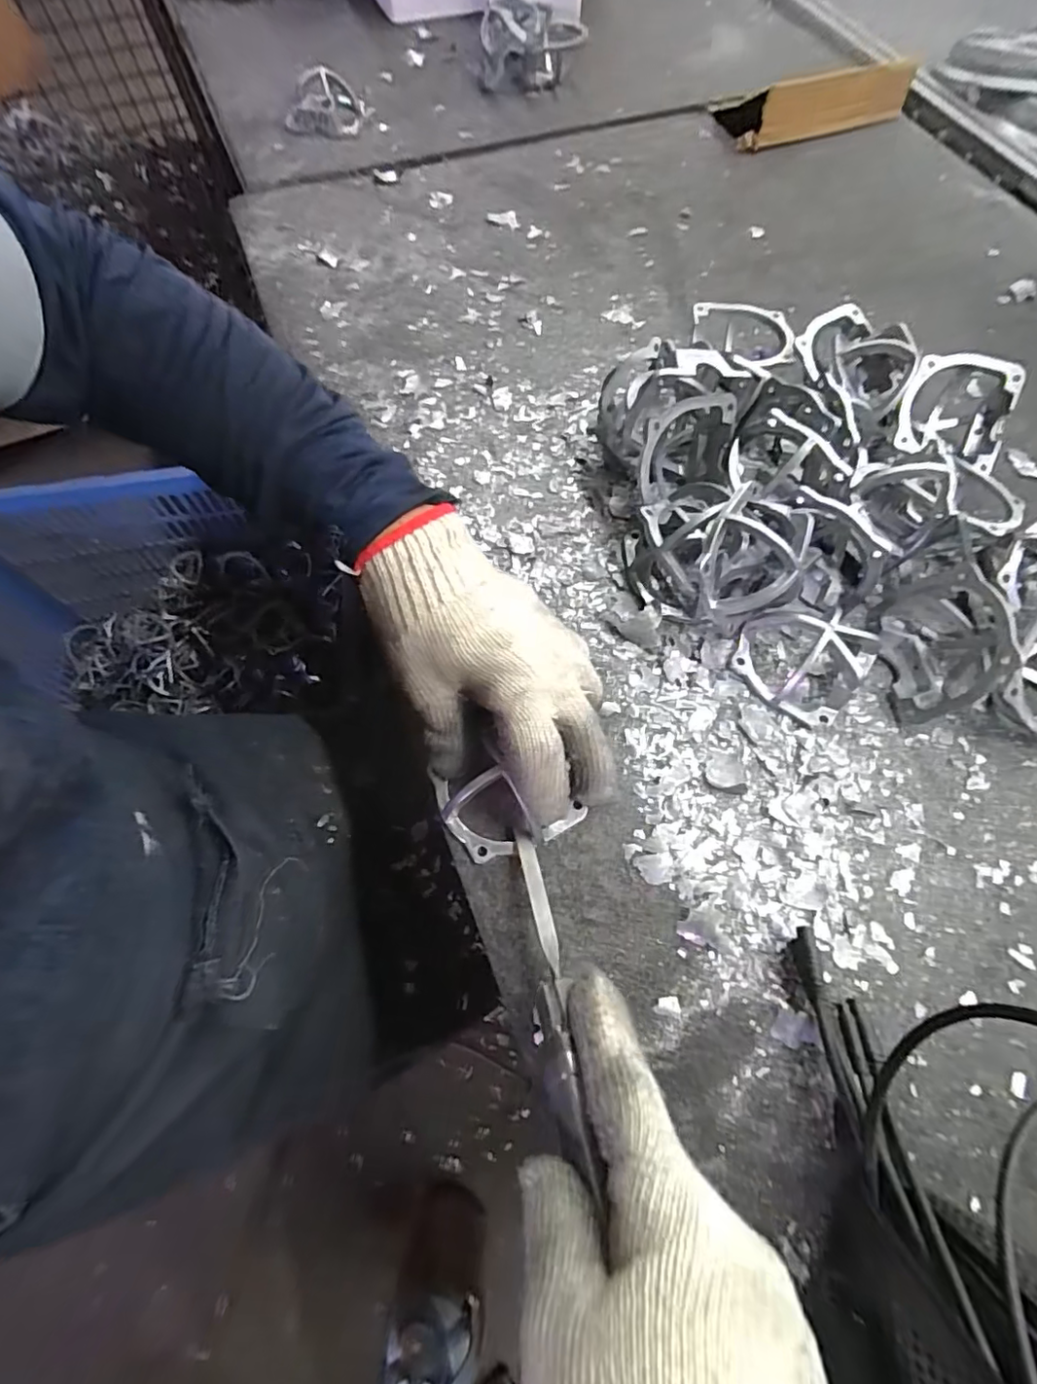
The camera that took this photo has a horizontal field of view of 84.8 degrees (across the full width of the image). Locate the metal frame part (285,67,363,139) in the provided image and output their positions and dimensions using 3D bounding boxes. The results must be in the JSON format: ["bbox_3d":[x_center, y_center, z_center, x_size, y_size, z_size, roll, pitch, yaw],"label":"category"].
[{"bbox_3d":[-0.223,-0.665,0.641,0.091,0.037,0.069,-11,67,-5],"label":"metal frame part"}]

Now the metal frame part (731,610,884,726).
[{"bbox_3d":[0.184,-0.024,0.365,0.077,0.040,0.068,30,69,12],"label":"metal frame part"}]

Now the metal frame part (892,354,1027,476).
[{"bbox_3d":[0.336,-0.217,0.434,0.080,0.012,0.082,19,96,1],"label":"metal frame part"}]

